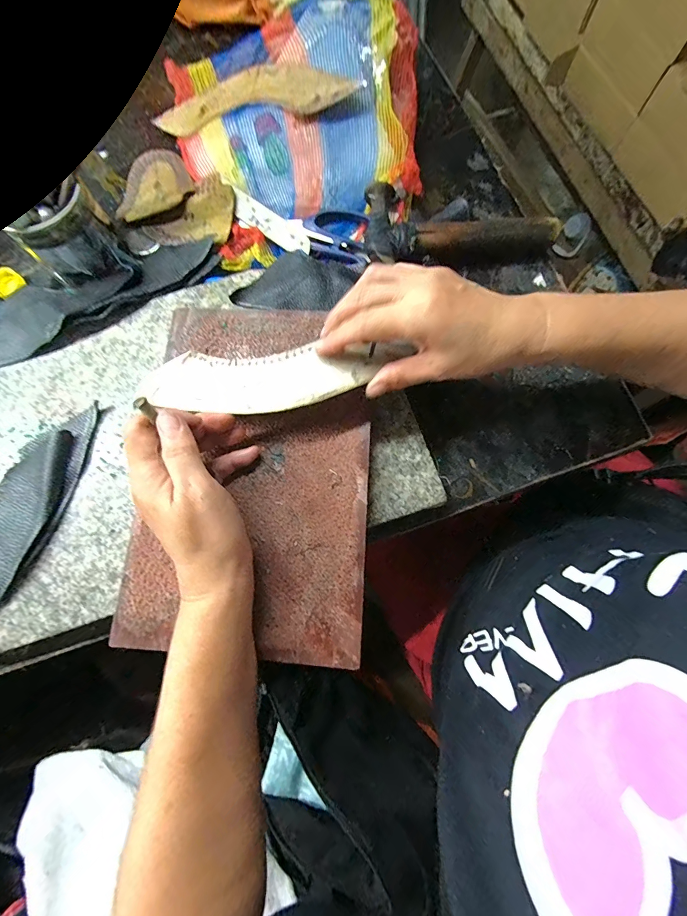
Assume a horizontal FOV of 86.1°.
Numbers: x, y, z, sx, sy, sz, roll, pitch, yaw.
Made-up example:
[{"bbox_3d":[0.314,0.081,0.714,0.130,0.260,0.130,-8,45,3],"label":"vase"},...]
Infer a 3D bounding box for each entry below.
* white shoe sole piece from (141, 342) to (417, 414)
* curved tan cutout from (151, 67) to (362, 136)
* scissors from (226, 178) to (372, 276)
[{"bbox_3d":[-0.059,-0.061,0.287,0.208,0.021,0.058,-4,75,9],"label":"white shoe sole piece"},{"bbox_3d":[-0.101,-0.382,0.391,0.236,0.013,0.060,11,75,20],"label":"curved tan cutout"},{"bbox_3d":[-0.044,-0.239,0.373,0.161,0.016,0.065,23,78,7],"label":"scissors"}]

